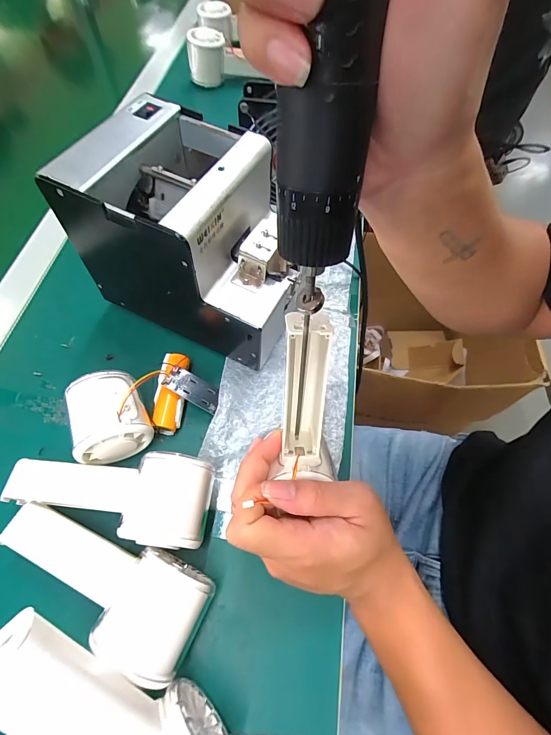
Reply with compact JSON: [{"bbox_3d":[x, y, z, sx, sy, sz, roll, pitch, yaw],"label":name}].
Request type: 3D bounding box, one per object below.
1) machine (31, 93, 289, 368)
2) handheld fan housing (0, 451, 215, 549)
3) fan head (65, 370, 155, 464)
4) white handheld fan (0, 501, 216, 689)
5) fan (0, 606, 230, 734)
[{"bbox_3d":[-0.066,-0.114,0.316,0.171,0.146,0.127,25,65,11],"label":"machine"},{"bbox_3d":[-0.125,0.096,0.268,0.154,0.045,0.061,6,63,2],"label":"handheld fan housing"},{"bbox_3d":[-0.133,0.042,0.288,0.054,0.055,0.062,-20,65,-11],"label":"fan head"},{"bbox_3d":[-0.119,0.142,0.243,0.153,0.051,0.059,23,65,10],"label":"white handheld fan"},{"bbox_3d":[-0.090,0.184,0.181,0.057,0.052,0.145,-43,107,-20],"label":"fan"}]

